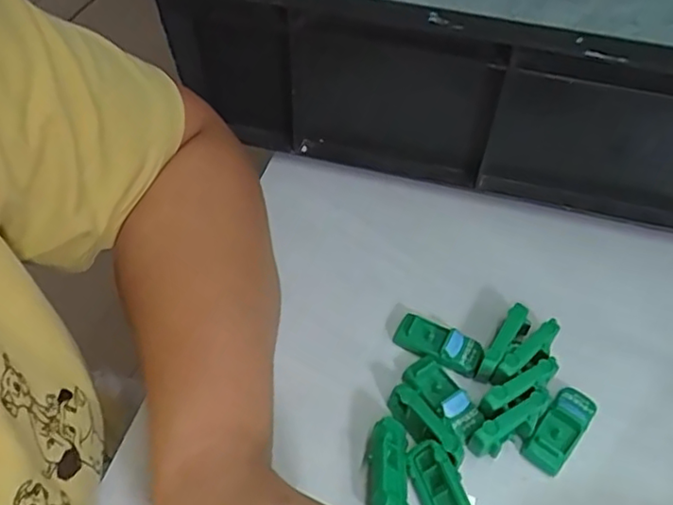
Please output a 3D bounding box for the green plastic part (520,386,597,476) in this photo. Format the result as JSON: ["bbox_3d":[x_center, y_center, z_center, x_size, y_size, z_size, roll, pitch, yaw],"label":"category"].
[{"bbox_3d":[0.110,0.088,0.312,0.020,0.013,0.043,32,59,25],"label":"green plastic part"}]

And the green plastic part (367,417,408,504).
[{"bbox_3d":[0.024,0.100,0.290,0.018,0.018,0.045,2,51,4],"label":"green plastic part"}]

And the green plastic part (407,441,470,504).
[{"bbox_3d":[0.049,0.110,0.287,0.010,0.024,0.046,13,40,-44],"label":"green plastic part"}]

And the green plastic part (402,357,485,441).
[{"bbox_3d":[0.054,0.072,0.318,0.019,0.011,0.044,-32,56,-22],"label":"green plastic part"}]

